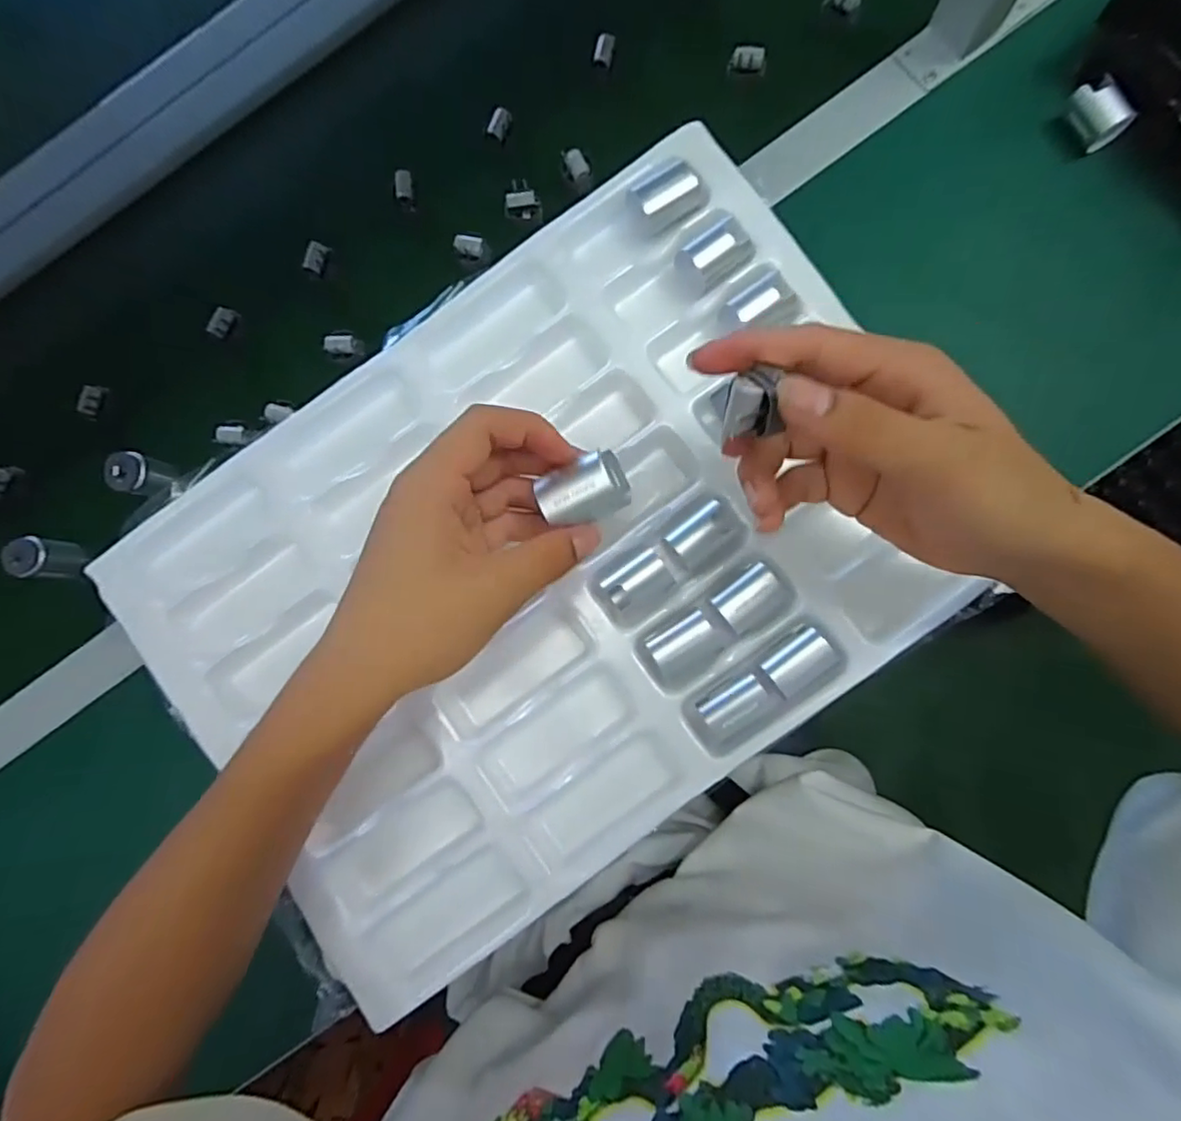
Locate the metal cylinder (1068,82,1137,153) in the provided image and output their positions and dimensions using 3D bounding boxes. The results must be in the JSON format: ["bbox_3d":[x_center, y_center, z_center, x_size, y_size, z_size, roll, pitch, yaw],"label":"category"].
[{"bbox_3d":[0.356,-0.312,0.433,0.027,0.034,0.038,-27,84,1],"label":"metal cylinder"}]

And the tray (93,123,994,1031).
[{"bbox_3d":[-0.027,-0.002,0.359,0.449,0.033,0.316,-36,84,0],"label":"tray"}]

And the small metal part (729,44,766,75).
[{"bbox_3d":[0.121,-0.384,0.470,0.028,0.011,0.015,11,86,4],"label":"small metal part"}]

